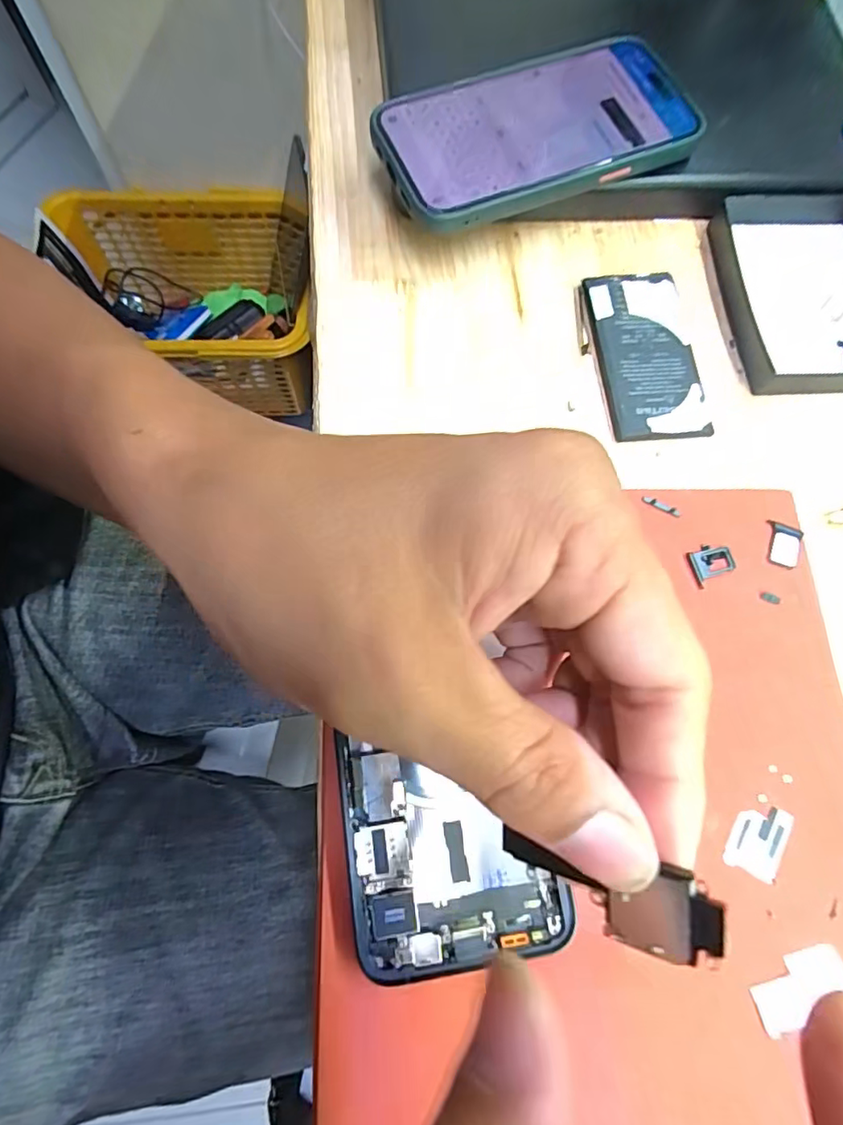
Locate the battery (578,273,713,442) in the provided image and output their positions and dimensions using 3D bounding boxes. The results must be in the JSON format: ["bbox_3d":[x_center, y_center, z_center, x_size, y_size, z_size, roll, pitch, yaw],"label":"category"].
[{"bbox_3d":[0.103,-0.096,0.250,0.044,0.007,0.085,-5,72,-4],"label":"battery"}]

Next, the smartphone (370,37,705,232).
[{"bbox_3d":[0.054,-0.201,0.251,0.142,0.013,0.068,-21,84,-7],"label":"smartphone"}]

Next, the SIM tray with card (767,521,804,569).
[{"bbox_3d":[0.148,-0.007,0.221,0.013,0.004,0.018,20,72,4],"label":"SIM tray with card"}]

